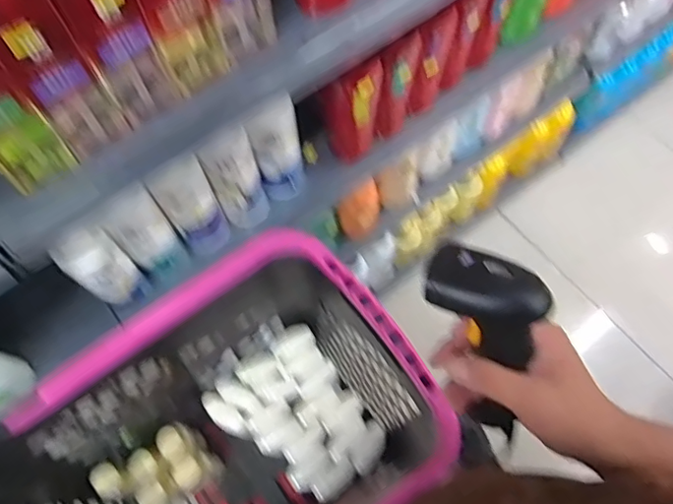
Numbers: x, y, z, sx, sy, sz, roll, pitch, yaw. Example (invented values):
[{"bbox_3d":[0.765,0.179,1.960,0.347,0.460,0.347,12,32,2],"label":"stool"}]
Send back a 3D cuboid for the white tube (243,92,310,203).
[{"bbox_3d":[-0.083,-0.144,0.828,0.075,0.195,0.039,-30,71,-10],"label":"white tube"}]

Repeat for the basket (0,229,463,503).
[{"bbox_3d":[-0.168,0.314,0.874,0.551,0.463,0.389,-36,72,-12],"label":"basket"}]

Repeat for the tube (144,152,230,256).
[{"bbox_3d":[-0.200,-0.056,0.794,0.072,0.195,0.051,-33,71,-11],"label":"tube"}]

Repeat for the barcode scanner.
[{"bbox_3d":[0.127,0.075,0.435,0.073,0.183,0.059,-27,28,-9],"label":"barcode scanner"}]

